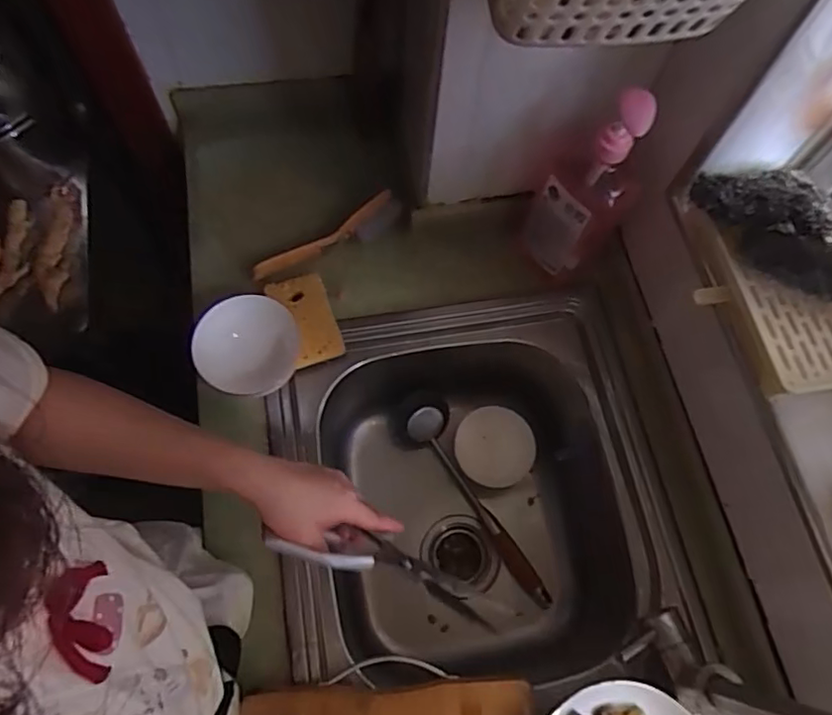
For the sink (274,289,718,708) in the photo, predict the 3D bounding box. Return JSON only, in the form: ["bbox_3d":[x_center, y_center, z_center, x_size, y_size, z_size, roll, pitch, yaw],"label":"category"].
[{"bbox_3d":[0.069,0.176,0.774,0.413,0.243,0.421,-9,68,-7],"label":"sink"}]

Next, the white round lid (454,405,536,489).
[{"bbox_3d":[0.112,0.127,0.843,0.109,0.011,0.111,-12,66,11],"label":"white round lid"}]

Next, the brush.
[{"bbox_3d":[-0.110,-0.149,0.743,0.198,0.046,0.034,-24,71,-12],"label":"brush"}]

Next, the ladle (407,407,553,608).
[{"bbox_3d":[0.097,0.206,0.837,0.046,0.054,0.313,-34,73,-15],"label":"ladle"}]

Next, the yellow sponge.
[{"bbox_3d":[-0.132,-0.047,0.717,0.064,0.025,0.106,-20,70,-11],"label":"yellow sponge"}]

